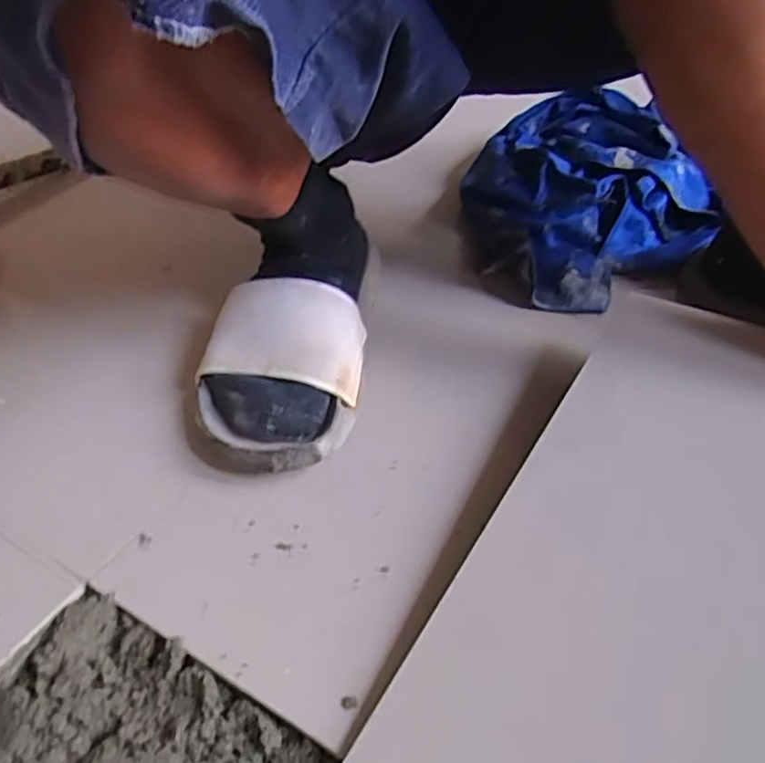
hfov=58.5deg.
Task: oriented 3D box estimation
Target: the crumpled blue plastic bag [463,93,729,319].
[{"bbox_3d":[0.196,-0.178,0.635,0.240,0.081,0.271,-5,42,-3],"label":"crumpled blue plastic bag"}]

